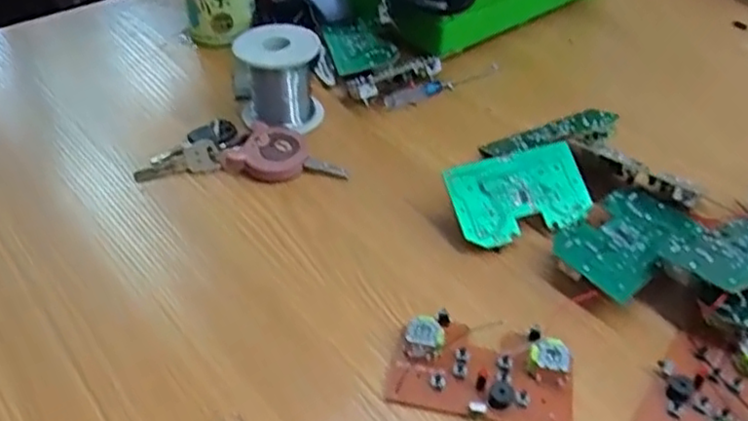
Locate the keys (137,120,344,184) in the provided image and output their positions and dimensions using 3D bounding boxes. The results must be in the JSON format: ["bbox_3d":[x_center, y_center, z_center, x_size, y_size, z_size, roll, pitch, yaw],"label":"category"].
[{"bbox_3d":[-0.092,-0.042,0.485,0.141,0.021,0.054,1,41,1],"label":"keys"}]

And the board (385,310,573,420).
[{"bbox_3d":[0.055,0.079,0.343,0.090,0.018,0.053,9,42,10],"label":"board"}]

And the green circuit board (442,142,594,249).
[{"bbox_3d":[0.094,-0.011,0.430,0.091,0.004,0.056,-14,70,-15],"label":"green circuit board"}]

